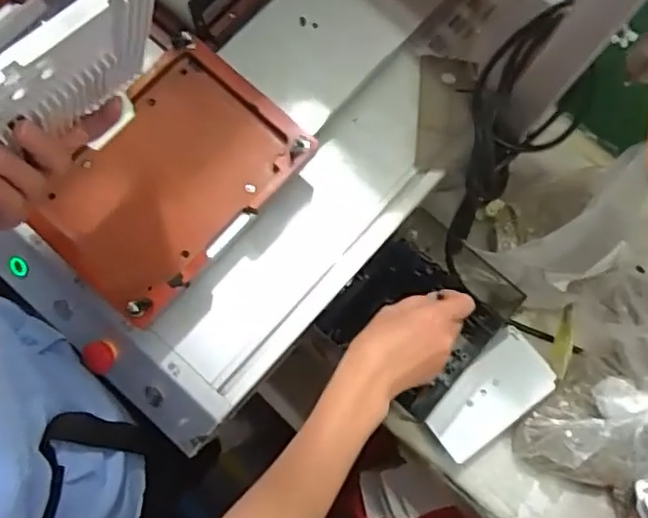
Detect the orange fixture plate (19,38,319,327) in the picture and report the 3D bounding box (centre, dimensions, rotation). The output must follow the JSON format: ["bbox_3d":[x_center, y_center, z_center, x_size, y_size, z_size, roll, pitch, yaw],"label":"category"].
[{"bbox_3d":[-0.137,-0.072,0.533,0.154,0.021,0.218,42,80,7],"label":"orange fixture plate"}]

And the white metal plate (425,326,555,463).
[{"bbox_3d":[0.180,0.148,0.675,0.146,0.016,0.078,-38,83,-6],"label":"white metal plate"}]

